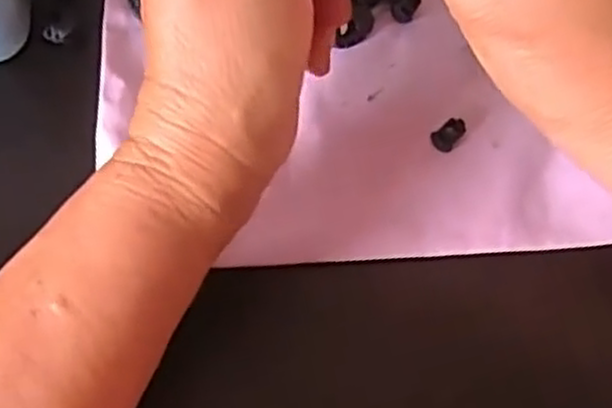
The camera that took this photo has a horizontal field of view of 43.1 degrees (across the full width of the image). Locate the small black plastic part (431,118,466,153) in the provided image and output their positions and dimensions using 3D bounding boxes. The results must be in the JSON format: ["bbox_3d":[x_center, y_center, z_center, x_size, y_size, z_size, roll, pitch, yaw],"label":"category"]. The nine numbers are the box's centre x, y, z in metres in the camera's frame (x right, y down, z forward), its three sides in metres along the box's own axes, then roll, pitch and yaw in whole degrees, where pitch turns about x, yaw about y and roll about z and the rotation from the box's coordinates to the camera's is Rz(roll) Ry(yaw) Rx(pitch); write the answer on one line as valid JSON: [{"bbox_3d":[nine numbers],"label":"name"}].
[{"bbox_3d":[0.060,-0.030,0.326,0.010,0.006,0.016,40,73,15],"label":"small black plastic part"}]

